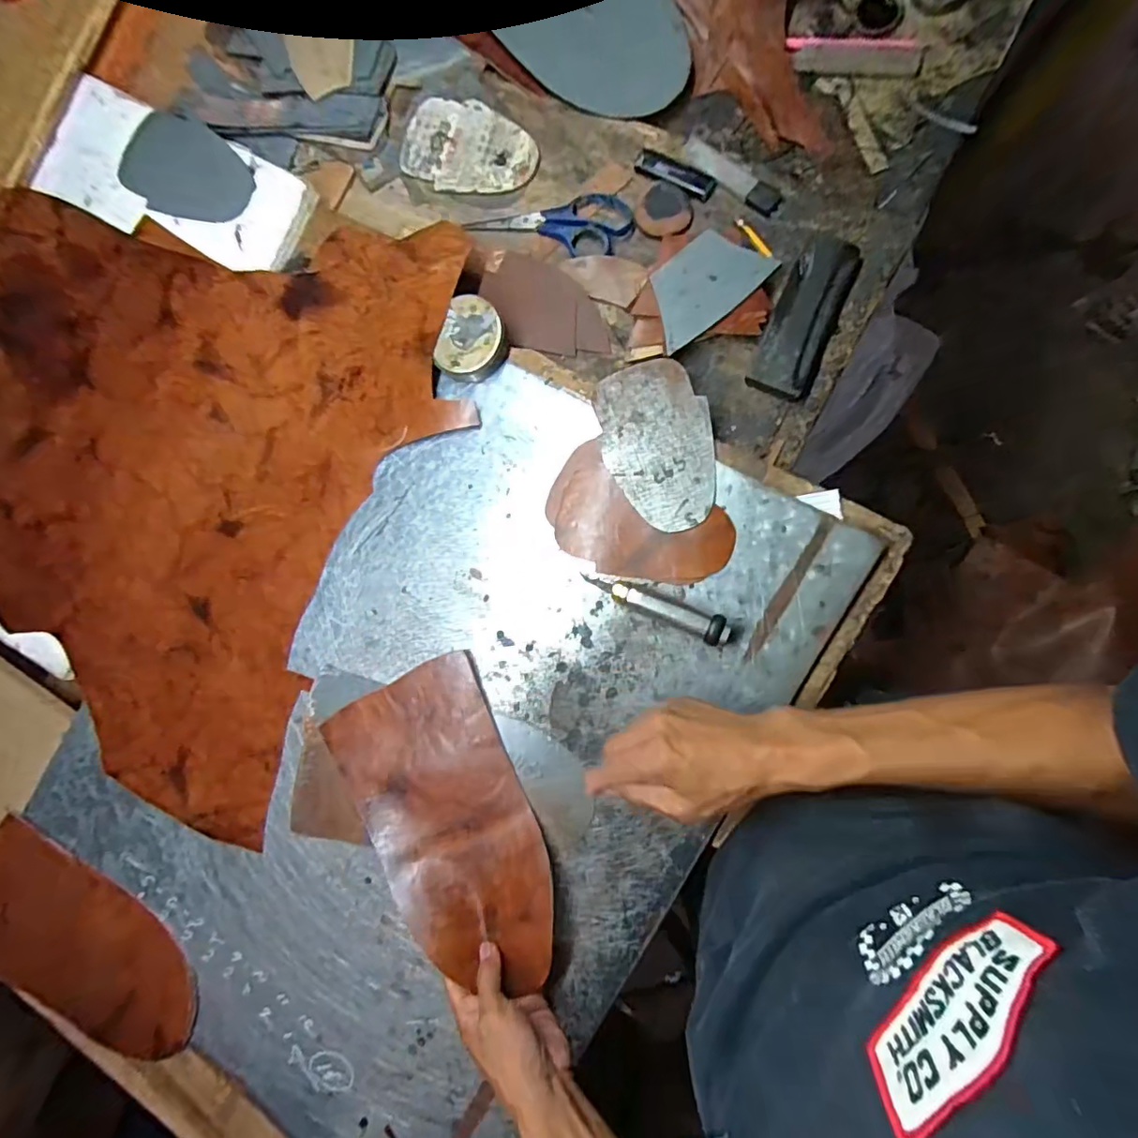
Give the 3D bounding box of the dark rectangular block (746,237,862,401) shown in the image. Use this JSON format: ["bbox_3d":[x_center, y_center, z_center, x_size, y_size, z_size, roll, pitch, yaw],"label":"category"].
[{"bbox_3d":[0.220,-0.234,0.493,0.056,0.016,0.150,23,91,8],"label":"dark rectangular block"}]

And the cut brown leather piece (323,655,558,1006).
[{"bbox_3d":[-0.116,0.236,0.492,0.156,0.046,0.274,-26,85,6],"label":"cut brown leather piece"}]

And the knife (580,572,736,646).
[{"bbox_3d":[0.075,0.032,0.470,0.135,0.018,0.023,22,91,21],"label":"knife"}]

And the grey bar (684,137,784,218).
[{"bbox_3d":[0.158,-0.385,0.520,0.112,0.007,0.026,42,94,7],"label":"grey bar"}]

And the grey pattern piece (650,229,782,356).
[{"bbox_3d":[0.127,-0.268,0.499,0.118,0.007,0.072,-37,87,3],"label":"grey pattern piece"}]

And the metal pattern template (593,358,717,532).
[{"bbox_3d":[0.080,-0.114,0.488,0.097,0.004,0.157,-10,81,10],"label":"metal pattern template"}]

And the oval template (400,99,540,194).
[{"bbox_3d":[-0.107,-0.453,0.572,0.153,0.004,0.094,10,93,11],"label":"oval template"}]

